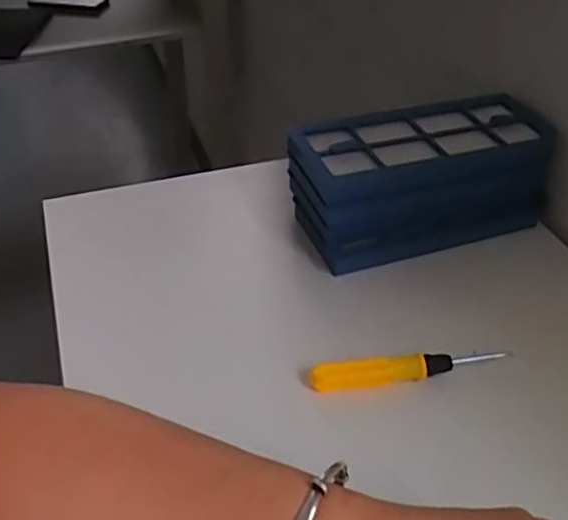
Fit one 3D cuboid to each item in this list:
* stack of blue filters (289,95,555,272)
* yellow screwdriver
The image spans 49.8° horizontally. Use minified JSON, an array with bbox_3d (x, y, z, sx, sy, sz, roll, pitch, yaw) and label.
[{"bbox_3d":[0.105,-0.067,0.495,0.193,0.077,0.098,-13,44,-15],"label":"stack of blue filters"},{"bbox_3d":[0.079,0.070,0.390,0.124,0.014,0.013,-4,42,-6],"label":"yellow screwdriver"}]

